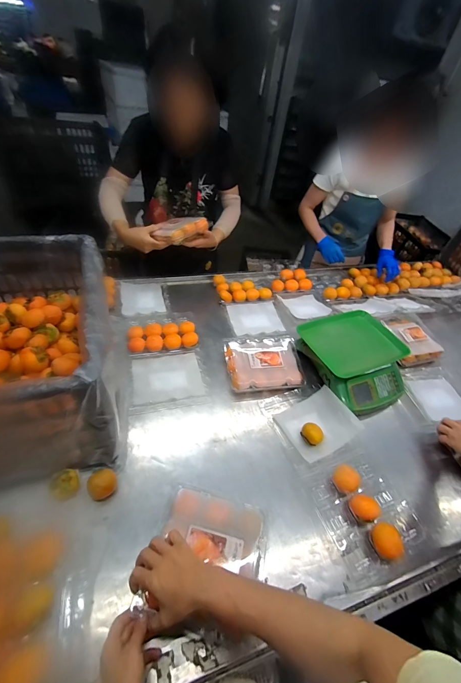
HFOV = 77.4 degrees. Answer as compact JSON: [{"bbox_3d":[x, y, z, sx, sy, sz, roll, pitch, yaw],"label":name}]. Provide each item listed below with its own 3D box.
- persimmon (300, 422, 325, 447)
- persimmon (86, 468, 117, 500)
[{"bbox_3d":[0.206,0.234,0.724,0.057,0.043,0.046,29,48,19],"label":"persimmon"},{"bbox_3d":[-0.255,0.283,0.576,0.049,0.056,0.060,37,51,26],"label":"persimmon"}]

